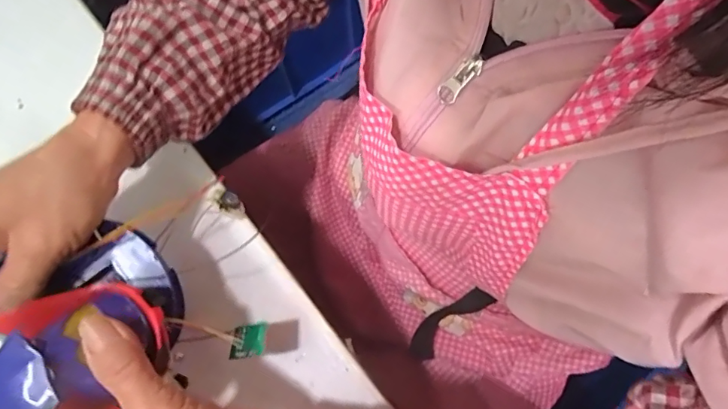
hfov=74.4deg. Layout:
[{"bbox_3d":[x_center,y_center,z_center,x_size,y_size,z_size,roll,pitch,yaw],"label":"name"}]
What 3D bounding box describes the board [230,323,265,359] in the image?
[{"bbox_3d":[-0.072,0.085,0.298,0.022,0.005,0.019,-2,55,-16],"label":"board"}]

